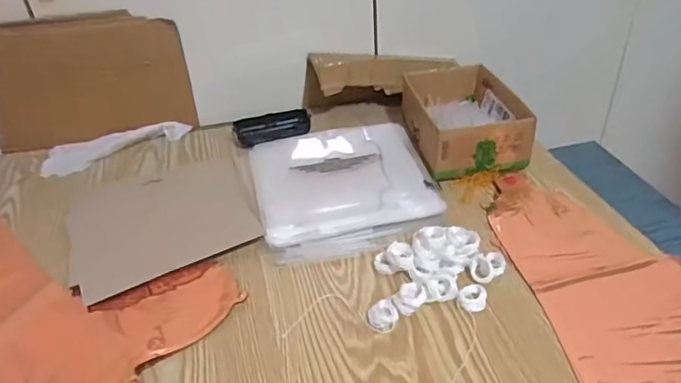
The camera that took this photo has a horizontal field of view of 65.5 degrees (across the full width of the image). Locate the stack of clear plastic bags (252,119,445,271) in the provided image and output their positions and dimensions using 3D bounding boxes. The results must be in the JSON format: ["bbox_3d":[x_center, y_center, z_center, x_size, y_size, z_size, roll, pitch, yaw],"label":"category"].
[{"bbox_3d":[0.002,-0.018,0.678,0.217,0.018,0.261,-11,36,-10],"label":"stack of clear plastic bags"}]

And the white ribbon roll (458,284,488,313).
[{"bbox_3d":[0.124,0.099,0.497,0.025,0.011,0.026,-2,35,2],"label":"white ribbon roll"}]

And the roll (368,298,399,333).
[{"bbox_3d":[0.039,0.115,0.491,0.027,0.013,0.028,-2,35,2],"label":"roll"}]

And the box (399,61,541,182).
[{"bbox_3d":[0.165,-0.103,0.722,0.131,0.062,0.195,-7,36,-5],"label":"box"}]

